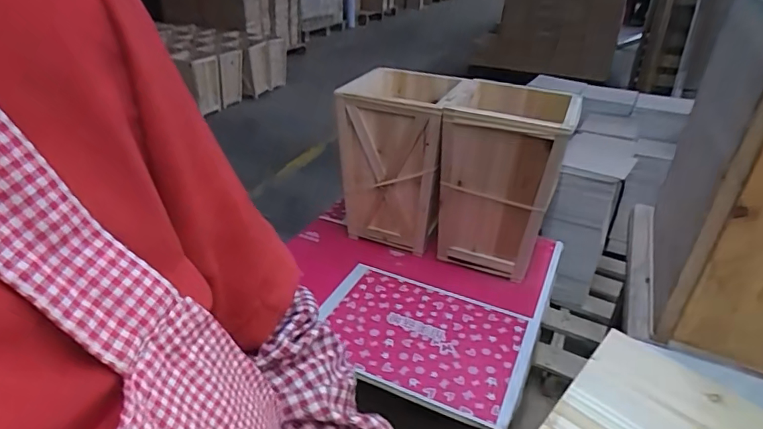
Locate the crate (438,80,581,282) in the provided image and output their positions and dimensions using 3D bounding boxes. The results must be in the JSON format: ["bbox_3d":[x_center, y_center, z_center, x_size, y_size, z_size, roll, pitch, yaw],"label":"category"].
[{"bbox_3d":[0.271,-0.080,1.086,0.248,0.376,0.251,13,32,19],"label":"crate"}]

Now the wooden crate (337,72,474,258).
[{"bbox_3d":[0.043,-0.126,1.148,0.240,0.379,0.225,12,31,17],"label":"wooden crate"}]

